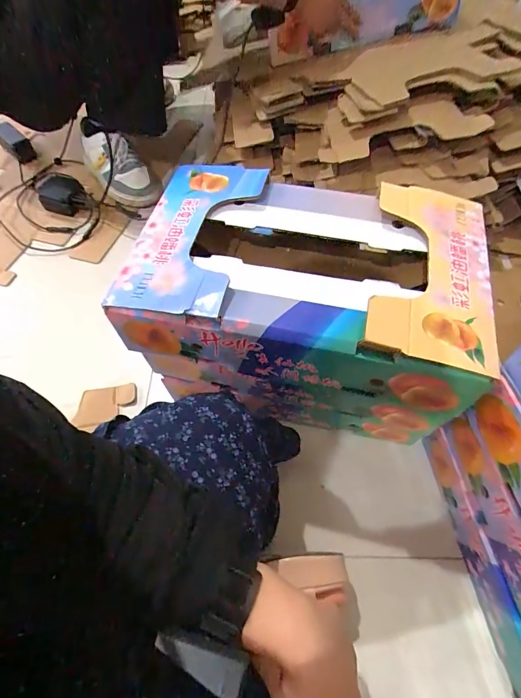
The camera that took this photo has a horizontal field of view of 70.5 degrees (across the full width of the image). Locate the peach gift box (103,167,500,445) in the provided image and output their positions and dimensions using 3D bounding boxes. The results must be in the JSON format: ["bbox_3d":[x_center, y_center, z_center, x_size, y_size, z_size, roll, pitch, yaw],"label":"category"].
[{"bbox_3d":[0.054,-0.049,0.506,0.384,0.245,0.234,11,59,8],"label":"peach gift box"}]

